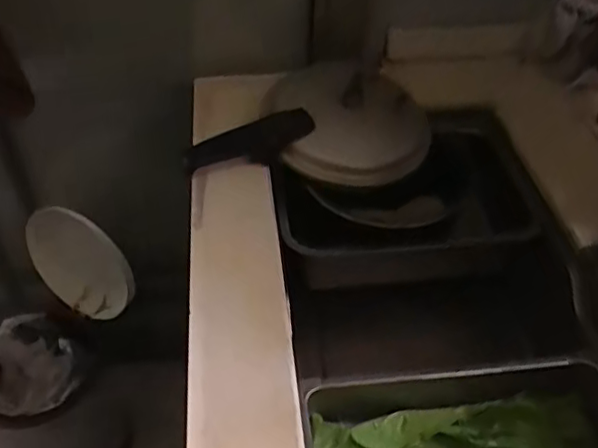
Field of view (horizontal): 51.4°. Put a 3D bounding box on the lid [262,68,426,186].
[{"bbox_3d":[0.018,-0.145,0.875,0.332,0.108,0.150,-2,48,-5],"label":"lid"}]

